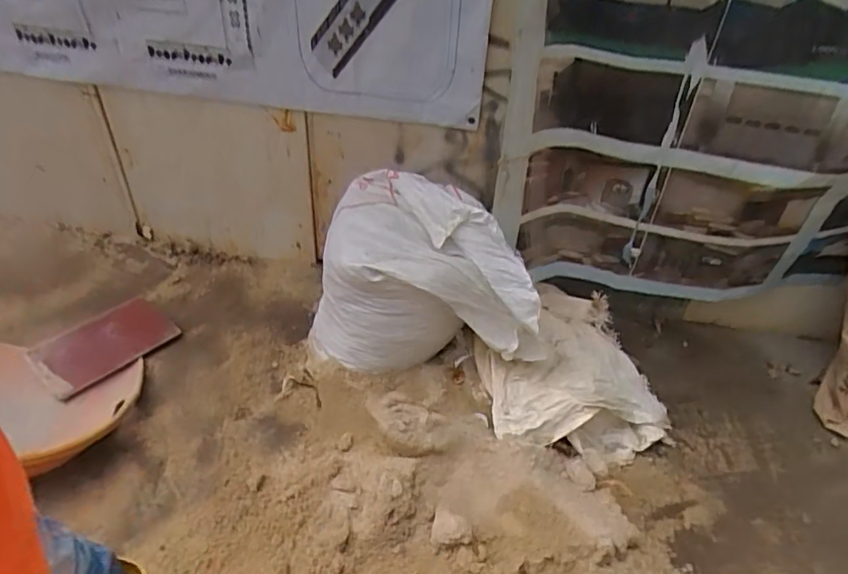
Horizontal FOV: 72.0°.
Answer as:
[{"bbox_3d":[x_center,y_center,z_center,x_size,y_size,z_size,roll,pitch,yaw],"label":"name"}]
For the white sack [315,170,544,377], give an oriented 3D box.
[{"bbox_3d":[0.025,-0.008,1.217,0.472,0.322,0.281,14,44,8],"label":"white sack"}]

